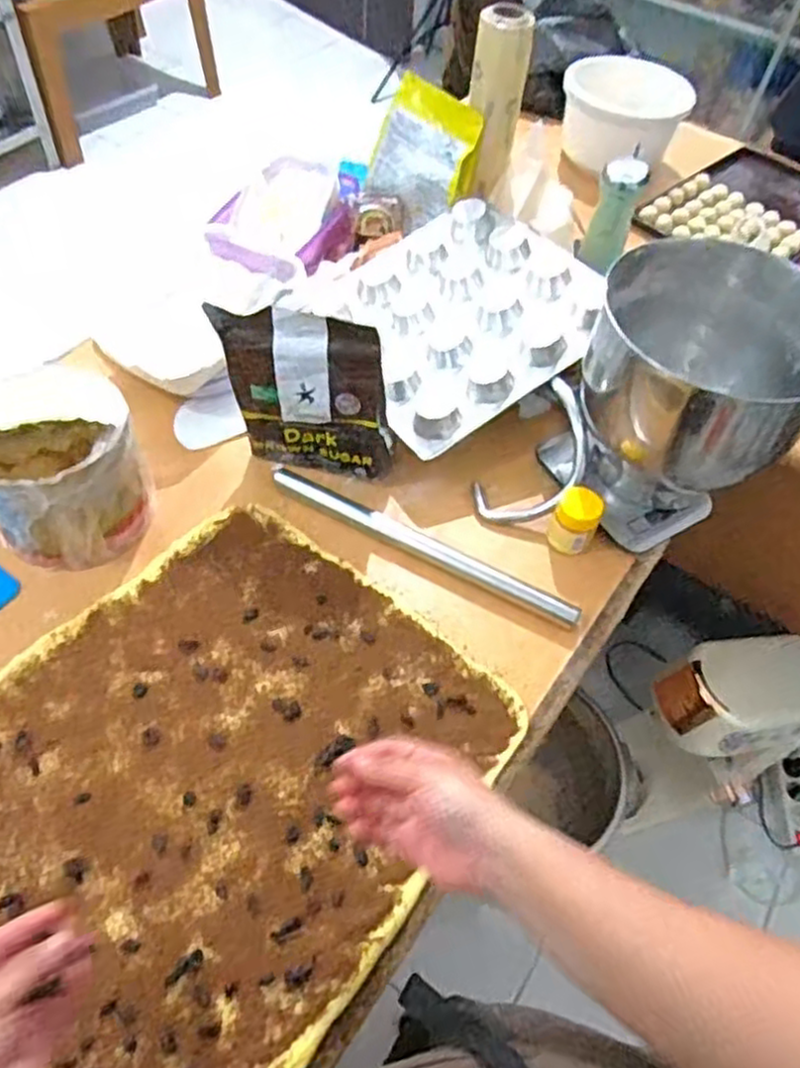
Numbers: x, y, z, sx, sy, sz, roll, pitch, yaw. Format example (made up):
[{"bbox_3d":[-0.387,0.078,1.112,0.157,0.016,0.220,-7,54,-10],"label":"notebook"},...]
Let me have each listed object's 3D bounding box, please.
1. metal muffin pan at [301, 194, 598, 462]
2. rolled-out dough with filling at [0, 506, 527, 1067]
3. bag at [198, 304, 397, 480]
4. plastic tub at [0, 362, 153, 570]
[{"bbox_3d":[0.069,-0.267,0.886,0.292,0.033,0.305,-33,58,-5],"label":"metal muffin pan"},{"bbox_3d":[-0.158,0.195,0.630,0.390,0.014,0.438,35,58,19],"label":"rolled-out dough with filling"},{"bbox_3d":[-0.097,-0.137,0.761,0.175,0.194,0.043,9,54,1],"label":"bag"},{"bbox_3d":[-0.328,-0.063,0.720,0.144,0.149,0.144,3,54,-3],"label":"plastic tub"}]

